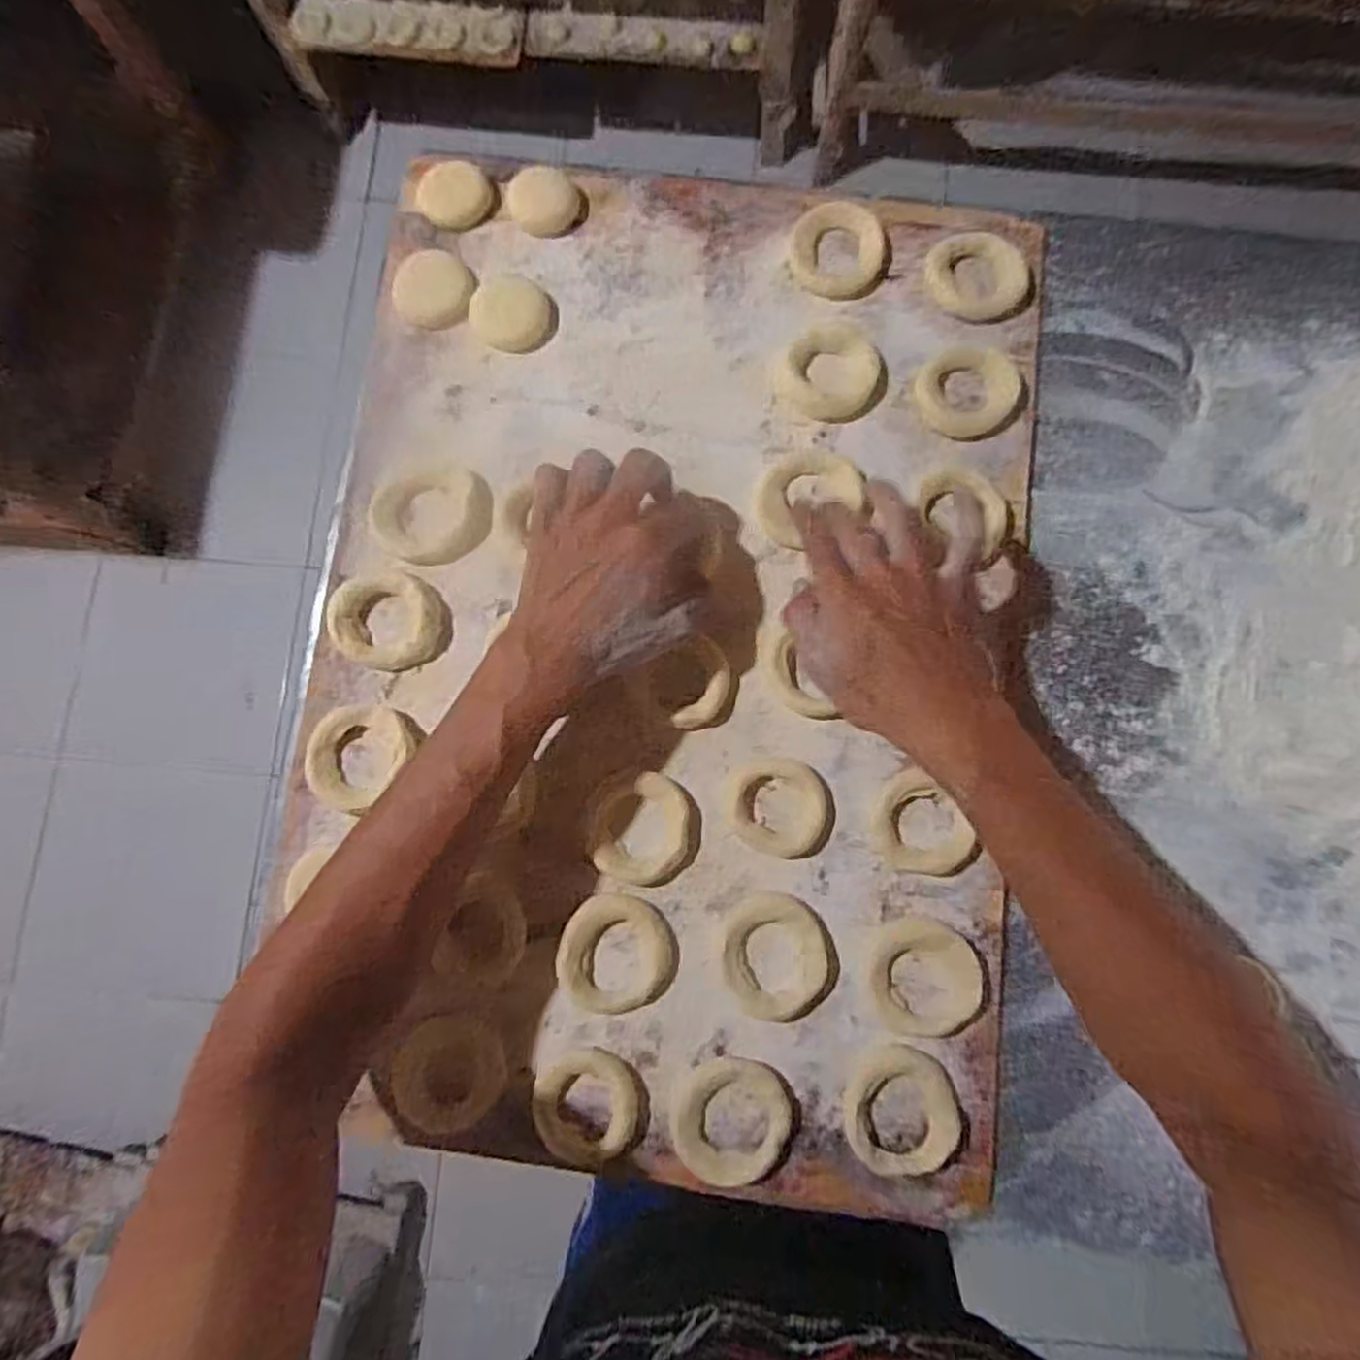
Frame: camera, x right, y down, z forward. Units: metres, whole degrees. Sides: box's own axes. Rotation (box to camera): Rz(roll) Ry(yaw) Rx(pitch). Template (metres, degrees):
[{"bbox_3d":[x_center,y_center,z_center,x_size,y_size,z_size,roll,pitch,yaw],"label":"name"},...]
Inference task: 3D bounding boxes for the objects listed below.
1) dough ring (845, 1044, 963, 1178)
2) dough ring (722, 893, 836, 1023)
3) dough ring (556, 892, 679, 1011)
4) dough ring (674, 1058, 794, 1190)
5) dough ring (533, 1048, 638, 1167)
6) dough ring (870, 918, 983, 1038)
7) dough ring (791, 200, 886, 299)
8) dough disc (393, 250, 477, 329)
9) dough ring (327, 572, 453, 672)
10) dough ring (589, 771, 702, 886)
[{"bbox_3d":[0.121,0.234,0.395,0.061,0.007,0.063,0,82,1],"label":"dough ring"},{"bbox_3d":[0.056,0.156,0.413,0.061,0.010,0.067,0,82,1],"label":"dough ring"},{"bbox_3d":[-0.035,0.155,0.413,0.065,0.012,0.062,0,82,1],"label":"dough ring"},{"bbox_3d":[0.029,0.239,0.396,0.063,0.011,0.059,0,82,1],"label":"dough ring"},{"bbox_3d":[-0.051,0.233,0.399,0.054,0.010,0.056,0,82,1],"label":"dough ring"},{"bbox_3d":[0.138,0.167,0.409,0.058,0.009,0.061,0,82,1],"label":"dough ring"},{"bbox_3d":[0.103,-0.277,0.471,0.061,0.012,0.059,0,82,1],"label":"dough ring"},{"bbox_3d":[-0.159,-0.253,0.472,0.047,0.007,0.052,20,82,4],"label":"dough disc"},{"bbox_3d":[-0.175,-0.035,0.440,0.067,0.012,0.058,1,82,1],"label":"dough ring"},{"bbox_3d":[-0.020,0.087,0.426,0.062,0.014,0.062,0,82,1],"label":"dough ring"}]

